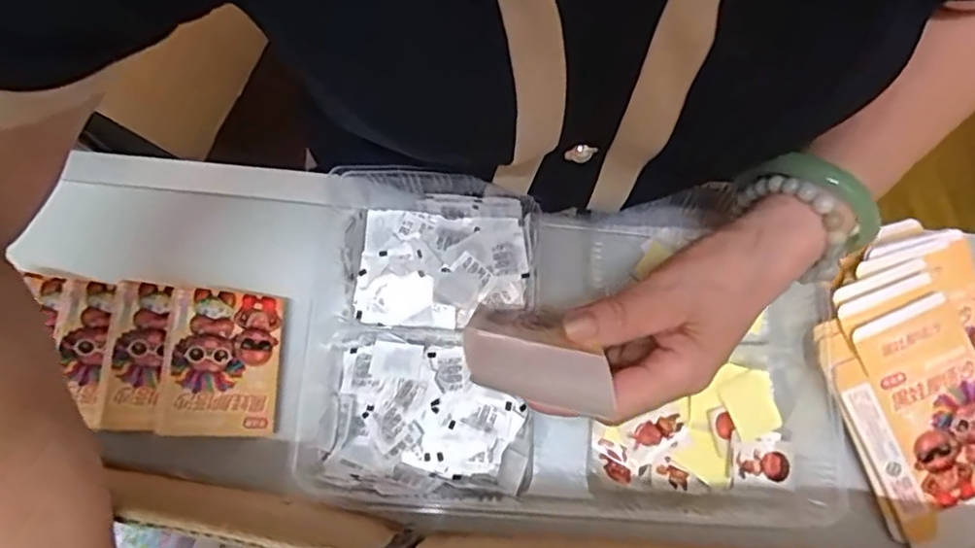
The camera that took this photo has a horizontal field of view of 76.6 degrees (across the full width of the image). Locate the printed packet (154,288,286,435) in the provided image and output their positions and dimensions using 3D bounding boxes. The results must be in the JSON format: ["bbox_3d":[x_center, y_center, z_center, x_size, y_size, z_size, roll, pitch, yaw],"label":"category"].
[{"bbox_3d":[-0.167,0.055,0.390,0.067,0.012,0.088,12,71,-35],"label":"printed packet"}]

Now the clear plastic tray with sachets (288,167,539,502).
[{"bbox_3d":[-0.045,0.033,0.393,0.150,0.044,0.204,3,70,1],"label":"clear plastic tray with sachets"}]

